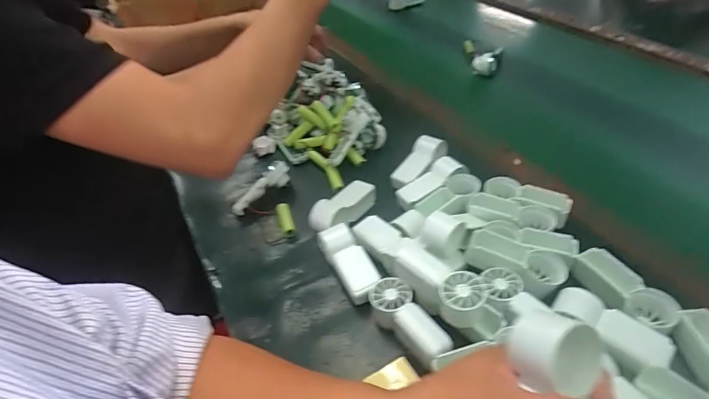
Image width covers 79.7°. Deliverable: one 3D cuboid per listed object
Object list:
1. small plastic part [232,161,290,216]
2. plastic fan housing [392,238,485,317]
[{"bbox_3d":[-0.124,-0.016,0.563,0.093,0.029,0.018,-44,52,-18],"label":"small plastic part"},{"bbox_3d":[0.075,0.077,0.393,0.040,0.033,0.093,-34,49,-27],"label":"plastic fan housing"}]

